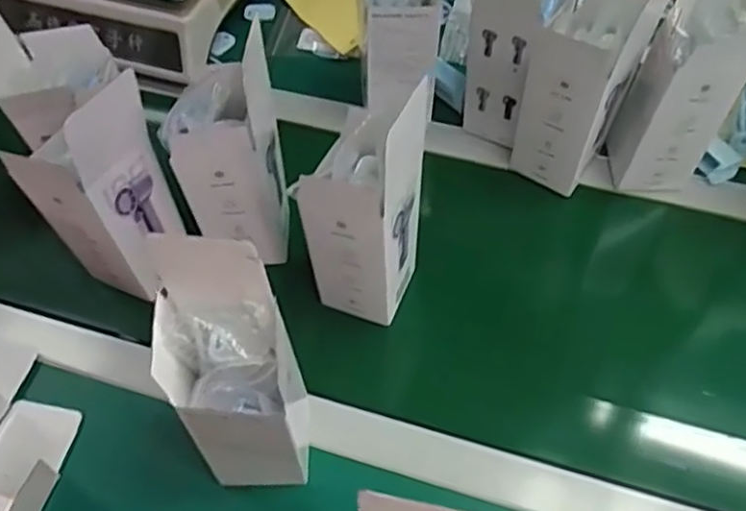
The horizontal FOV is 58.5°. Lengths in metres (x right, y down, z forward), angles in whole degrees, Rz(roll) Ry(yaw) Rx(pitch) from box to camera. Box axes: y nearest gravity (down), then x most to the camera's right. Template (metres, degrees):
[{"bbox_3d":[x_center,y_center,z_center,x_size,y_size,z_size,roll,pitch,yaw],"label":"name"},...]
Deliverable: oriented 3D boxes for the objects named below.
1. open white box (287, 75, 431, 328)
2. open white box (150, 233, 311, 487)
[{"bbox_3d":[-0.007,-0.036,0.549,0.081,0.229,0.068,12,60,11],"label":"open white box"},{"bbox_3d":[-0.088,0.093,0.476,0.086,0.230,0.088,-2,58,2],"label":"open white box"}]

